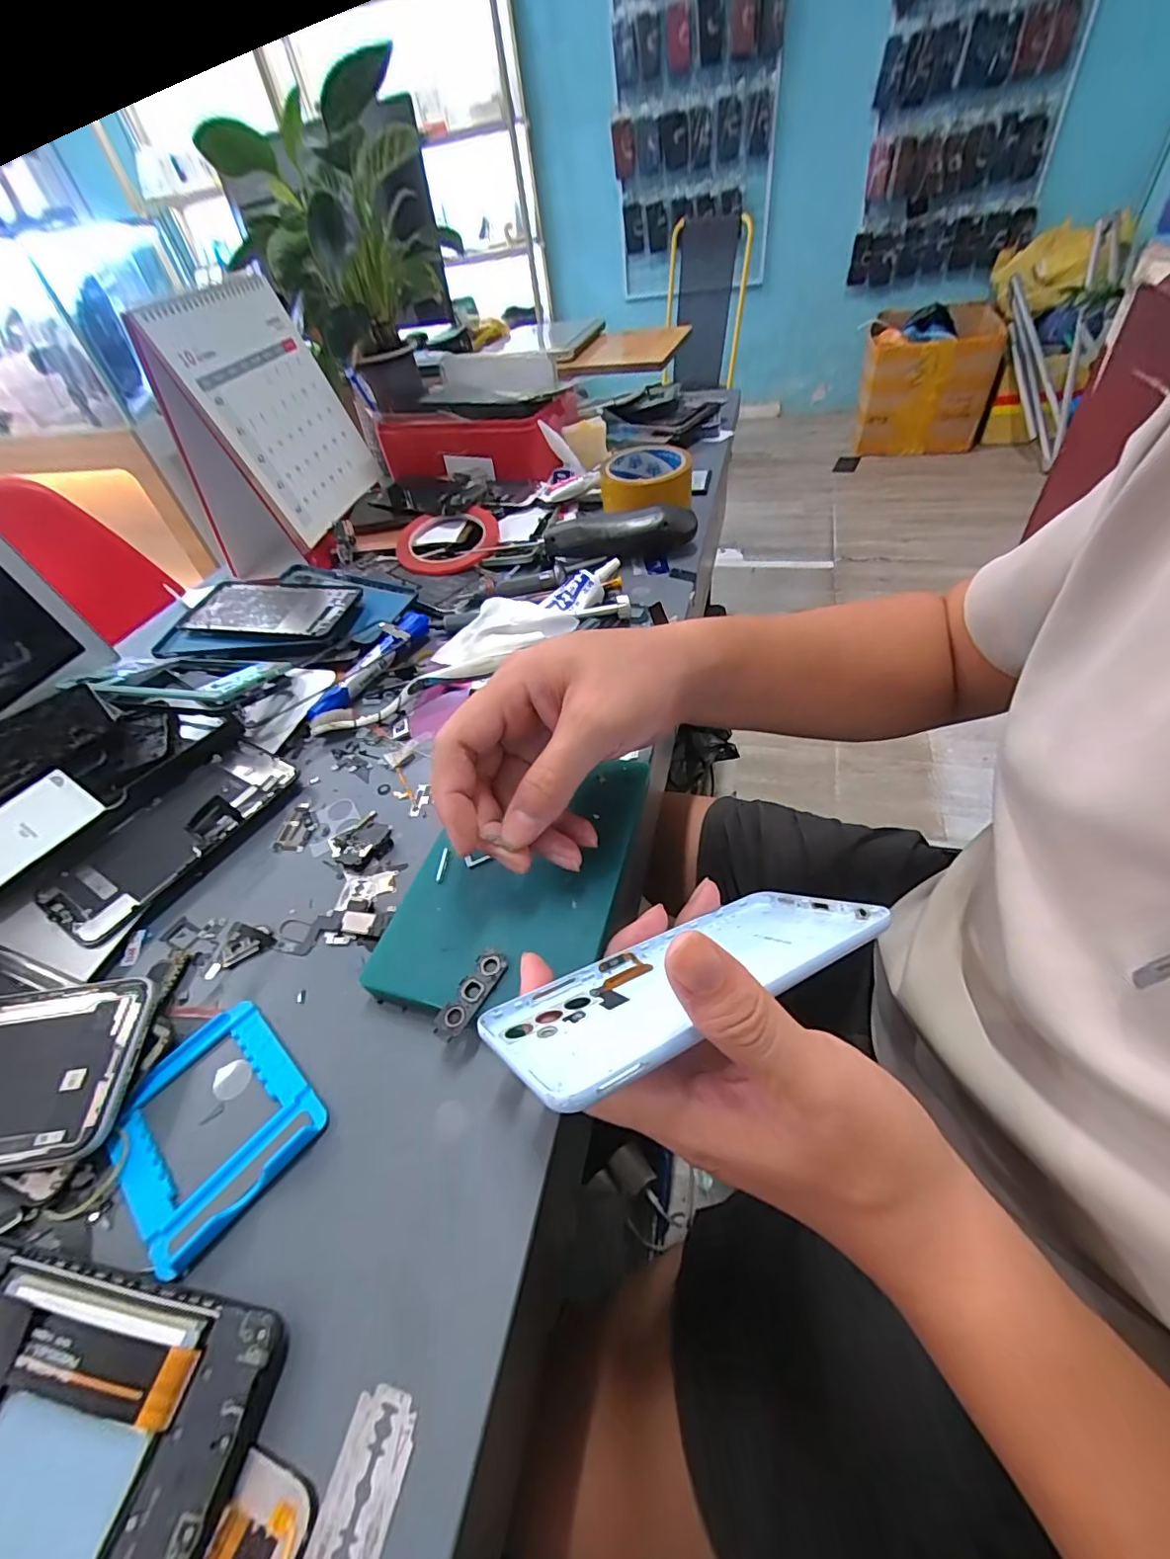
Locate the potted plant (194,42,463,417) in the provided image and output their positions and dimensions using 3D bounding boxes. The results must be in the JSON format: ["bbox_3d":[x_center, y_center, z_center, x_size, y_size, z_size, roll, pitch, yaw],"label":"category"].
[{"bbox_3d":[-0.301,-0.661,0.711,0.249,0.280,0.363,-18,47,-7],"label":"potted plant"}]

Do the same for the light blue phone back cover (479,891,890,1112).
[{"bbox_3d":[0.044,0.078,0.224,0.162,0.008,0.078,-14,4,-30],"label":"light blue phone back cover"}]

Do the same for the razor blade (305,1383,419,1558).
[{"bbox_3d":[-0.067,0.213,0.166,0.022,0.004,0.041,7,49,12],"label":"razor blade"}]

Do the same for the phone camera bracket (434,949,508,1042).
[{"bbox_3d":[-0.051,0.096,0.248,0.015,0.004,0.043,24,55,25],"label":"phone camera bracket"}]

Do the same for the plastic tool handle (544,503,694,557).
[{"bbox_3d":[0.034,-0.237,0.526,0.142,0.032,0.023,-8,46,2],"label":"plastic tool handle"}]

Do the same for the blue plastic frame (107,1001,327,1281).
[{"bbox_3d":[-0.161,0.146,0.237,0.084,0.009,0.070,31,58,29],"label":"blue plastic frame"}]

